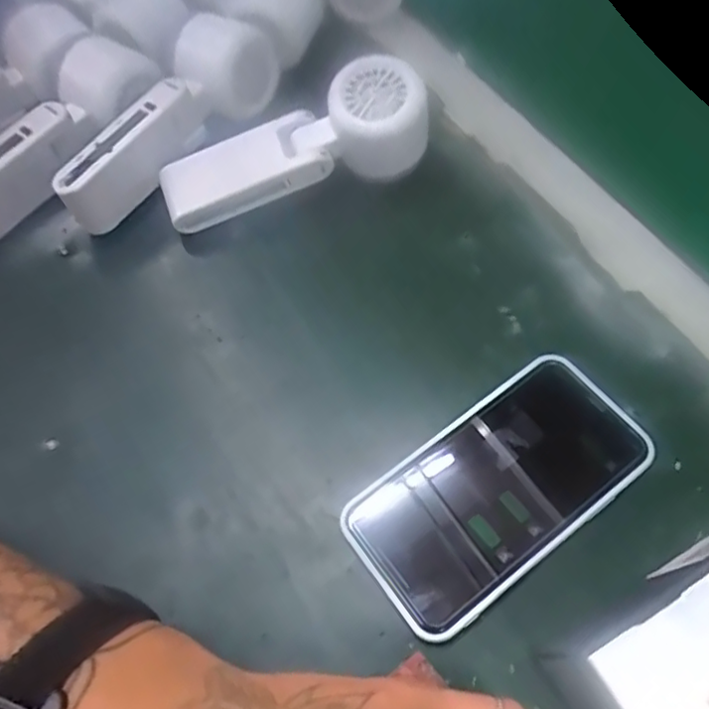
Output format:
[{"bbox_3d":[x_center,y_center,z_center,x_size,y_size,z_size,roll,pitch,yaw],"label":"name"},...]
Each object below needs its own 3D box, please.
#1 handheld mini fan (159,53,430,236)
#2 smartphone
[{"bbox_3d":[-0.035,-0.120,0.364,0.158,0.053,0.046,-19,63,-7],"label":"handheld mini fan"},{"bbox_3d":[0.069,0.063,0.297,0.144,0.012,0.074,-34,65,-14],"label":"smartphone"}]

